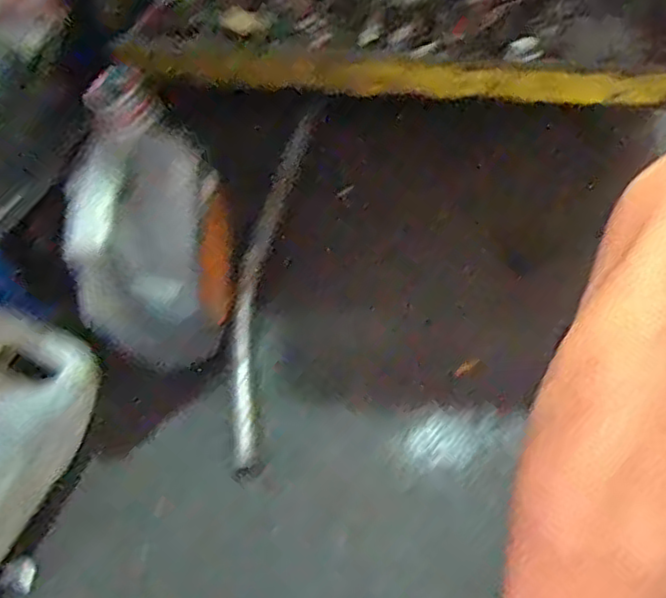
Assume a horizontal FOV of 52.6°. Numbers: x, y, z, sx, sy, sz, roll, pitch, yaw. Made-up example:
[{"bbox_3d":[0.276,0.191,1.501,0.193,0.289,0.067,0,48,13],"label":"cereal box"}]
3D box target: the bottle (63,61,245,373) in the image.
[{"bbox_3d":[-0.162,-0.062,0.652,0.103,0.237,0.194,3,65,2],"label":"bottle"}]

